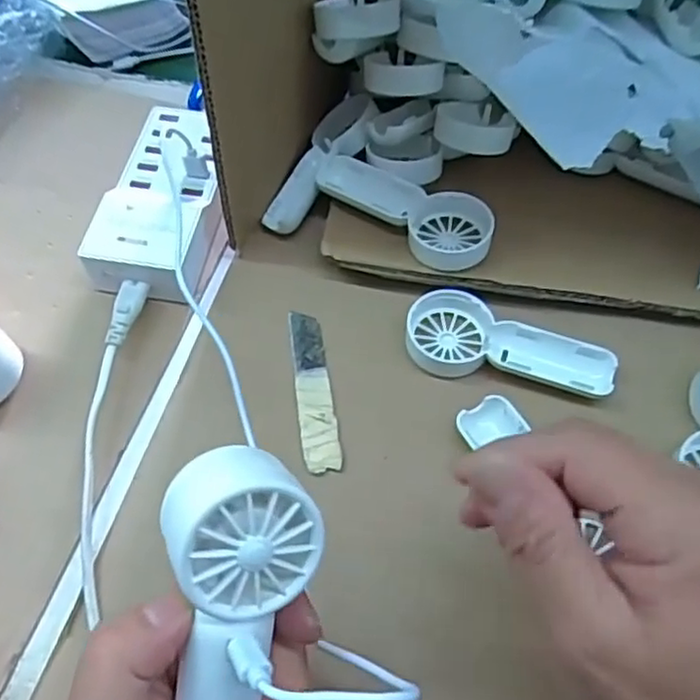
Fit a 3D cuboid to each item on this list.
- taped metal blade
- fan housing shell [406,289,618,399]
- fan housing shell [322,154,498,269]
[{"bbox_3d":[-0.020,0.020,0.367,0.020,0.005,0.097,-7,60,-4],"label":"taped metal blade"},{"bbox_3d":[0.085,0.001,0.368,0.111,0.015,0.045,19,61,11],"label":"fan housing shell"},{"bbox_3d":[0.028,-0.083,0.401,0.114,0.013,0.047,24,63,14],"label":"fan housing shell"}]

